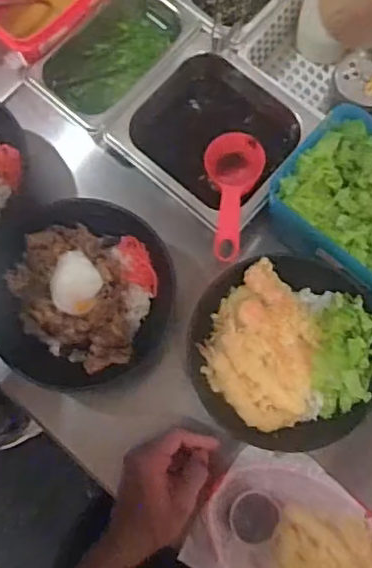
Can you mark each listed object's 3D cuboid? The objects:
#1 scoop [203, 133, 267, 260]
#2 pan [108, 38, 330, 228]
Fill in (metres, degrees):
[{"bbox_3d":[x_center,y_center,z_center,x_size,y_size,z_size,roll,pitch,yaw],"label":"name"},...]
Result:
[{"bbox_3d":[0.045,-0.091,0.623,0.062,0.050,0.143,9,51,1],"label":"scoop"},{"bbox_3d":[0.026,-0.161,0.657,0.161,0.096,0.171,37,81,6],"label":"pan"}]

